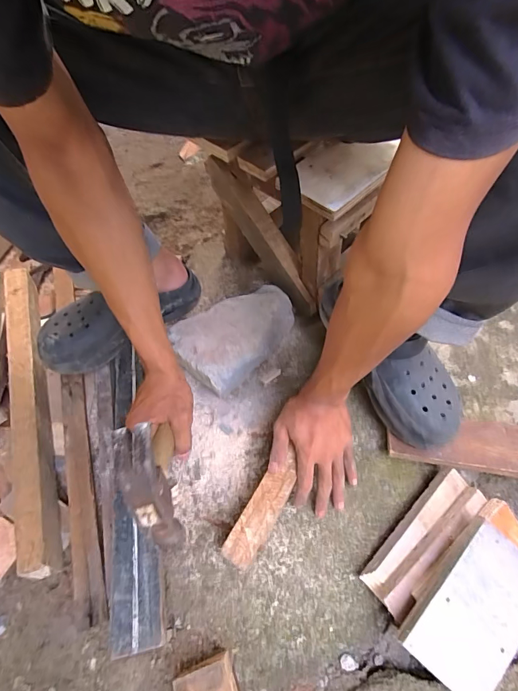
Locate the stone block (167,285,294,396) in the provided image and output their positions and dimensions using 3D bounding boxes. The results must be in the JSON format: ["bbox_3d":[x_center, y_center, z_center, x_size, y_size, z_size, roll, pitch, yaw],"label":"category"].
[{"bbox_3d":[-0.036,-0.020,0.636,0.200,0.074,0.130,-40,66,-19],"label":"stone block"}]

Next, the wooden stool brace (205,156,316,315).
[{"bbox_3d":[0.006,-0.181,0.649,0.032,0.071,0.289,-41,105,-19],"label":"wooden stool brace"}]

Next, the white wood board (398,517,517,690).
[{"bbox_3d":[0.249,0.298,0.428,0.114,0.013,0.167,44,76,0],"label":"white wood board"}]

